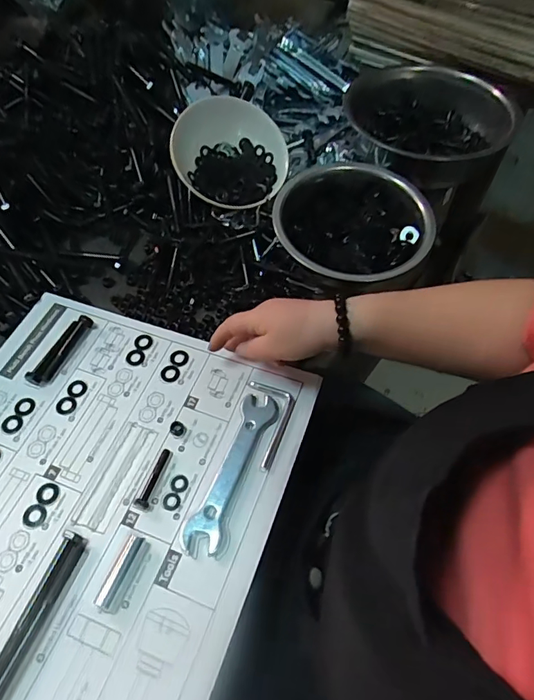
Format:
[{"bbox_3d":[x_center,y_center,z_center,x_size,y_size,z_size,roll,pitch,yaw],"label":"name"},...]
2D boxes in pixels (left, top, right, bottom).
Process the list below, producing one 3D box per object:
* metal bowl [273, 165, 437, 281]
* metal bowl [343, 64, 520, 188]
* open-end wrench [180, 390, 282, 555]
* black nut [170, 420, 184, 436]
[{"bbox_3d":[0.094,-0.143,0.542,0.166,0.056,0.176,-1,58,1],"label":"metal bowl"},{"bbox_3d":[0.216,-0.303,0.631,0.211,0.064,0.240,-2,58,1],"label":"metal bowl"},{"bbox_3d":[-0.030,0.106,0.420,0.034,0.006,0.153,18,60,13],"label":"open-end wrench"},{"bbox_3d":[-0.085,0.074,0.443,0.014,0.004,0.013,-1,58,1],"label":"black nut"}]

